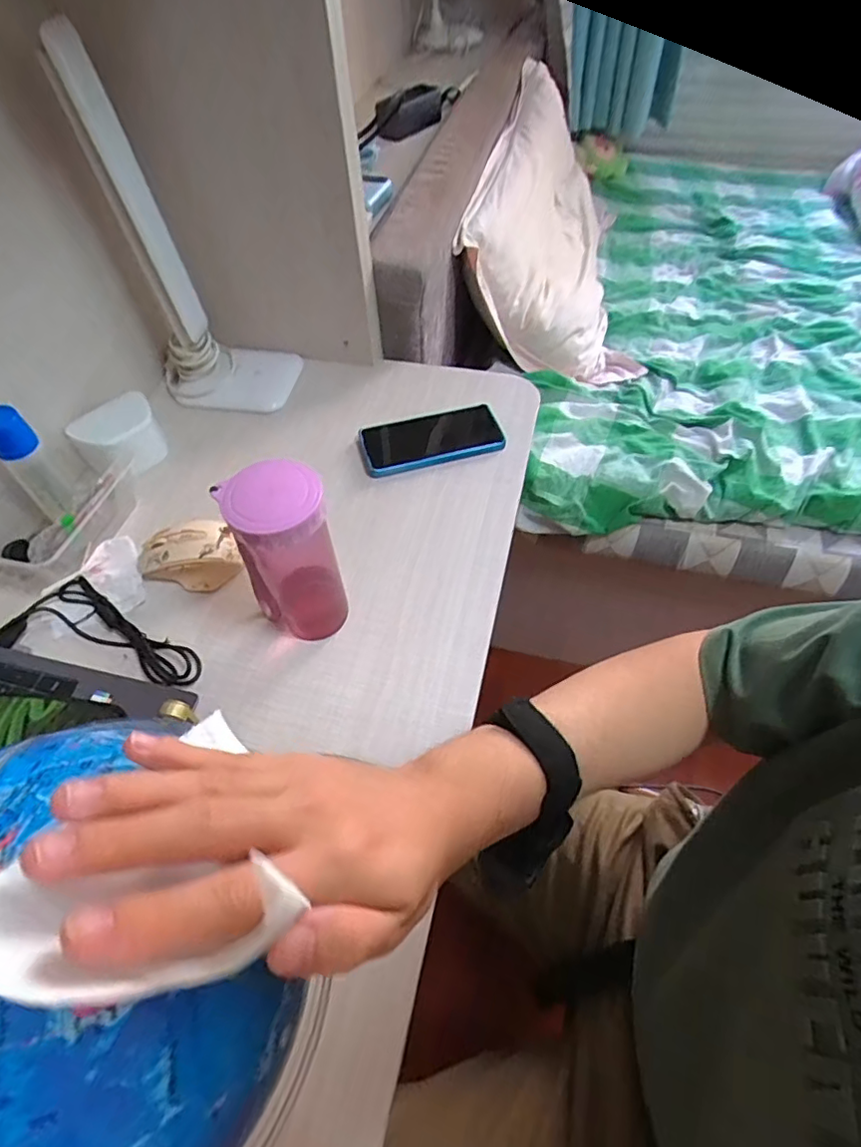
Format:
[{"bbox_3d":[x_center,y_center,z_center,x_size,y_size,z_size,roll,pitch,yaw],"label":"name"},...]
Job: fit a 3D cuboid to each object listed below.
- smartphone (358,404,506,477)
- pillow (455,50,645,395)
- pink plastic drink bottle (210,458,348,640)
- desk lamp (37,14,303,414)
[{"bbox_3d":[0.000,-0.163,0.664,0.166,0.011,0.090,-12,56,-8],"label":"smartphone"},{"bbox_3d":[0.268,-0.701,1.121,0.104,0.410,0.648,-13,51,45],"label":"pillow"},{"bbox_3d":[-0.116,-0.008,0.458,0.077,0.174,0.071,-17,55,-10],"label":"pink plastic drink bottle"},{"bbox_3d":[-0.265,-0.350,0.601,0.164,0.332,0.099,1,54,3],"label":"desk lamp"}]

